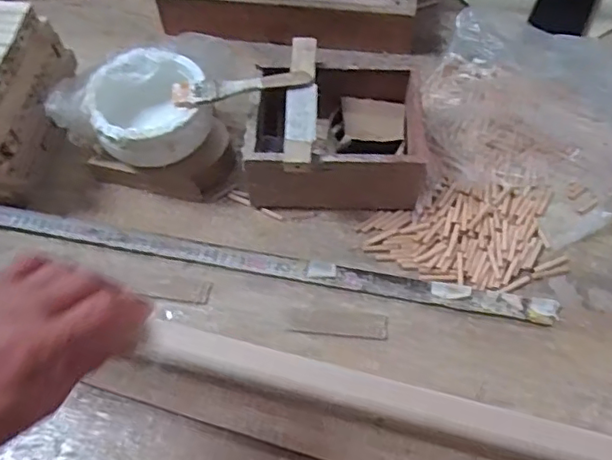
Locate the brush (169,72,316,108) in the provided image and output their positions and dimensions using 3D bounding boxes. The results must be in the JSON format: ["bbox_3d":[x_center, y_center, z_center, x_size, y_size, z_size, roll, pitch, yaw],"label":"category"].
[{"bbox_3d":[-0.064,-0.147,0.605,0.141,0.012,0.031,-10,60,-4],"label":"brush"}]

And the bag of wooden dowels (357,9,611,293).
[{"bbox_3d":[0.239,-0.099,0.674,0.232,0.032,0.375,20,63,13],"label":"bag of wooden dowels"}]

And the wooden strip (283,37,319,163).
[{"bbox_3d":[-0.003,-0.139,0.612,0.031,0.016,0.166,1,61,3],"label":"wooden strip"}]

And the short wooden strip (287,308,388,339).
[{"bbox_3d":[0.032,0.093,0.591,0.097,0.004,0.025,4,61,5],"label":"short wooden strip"}]

